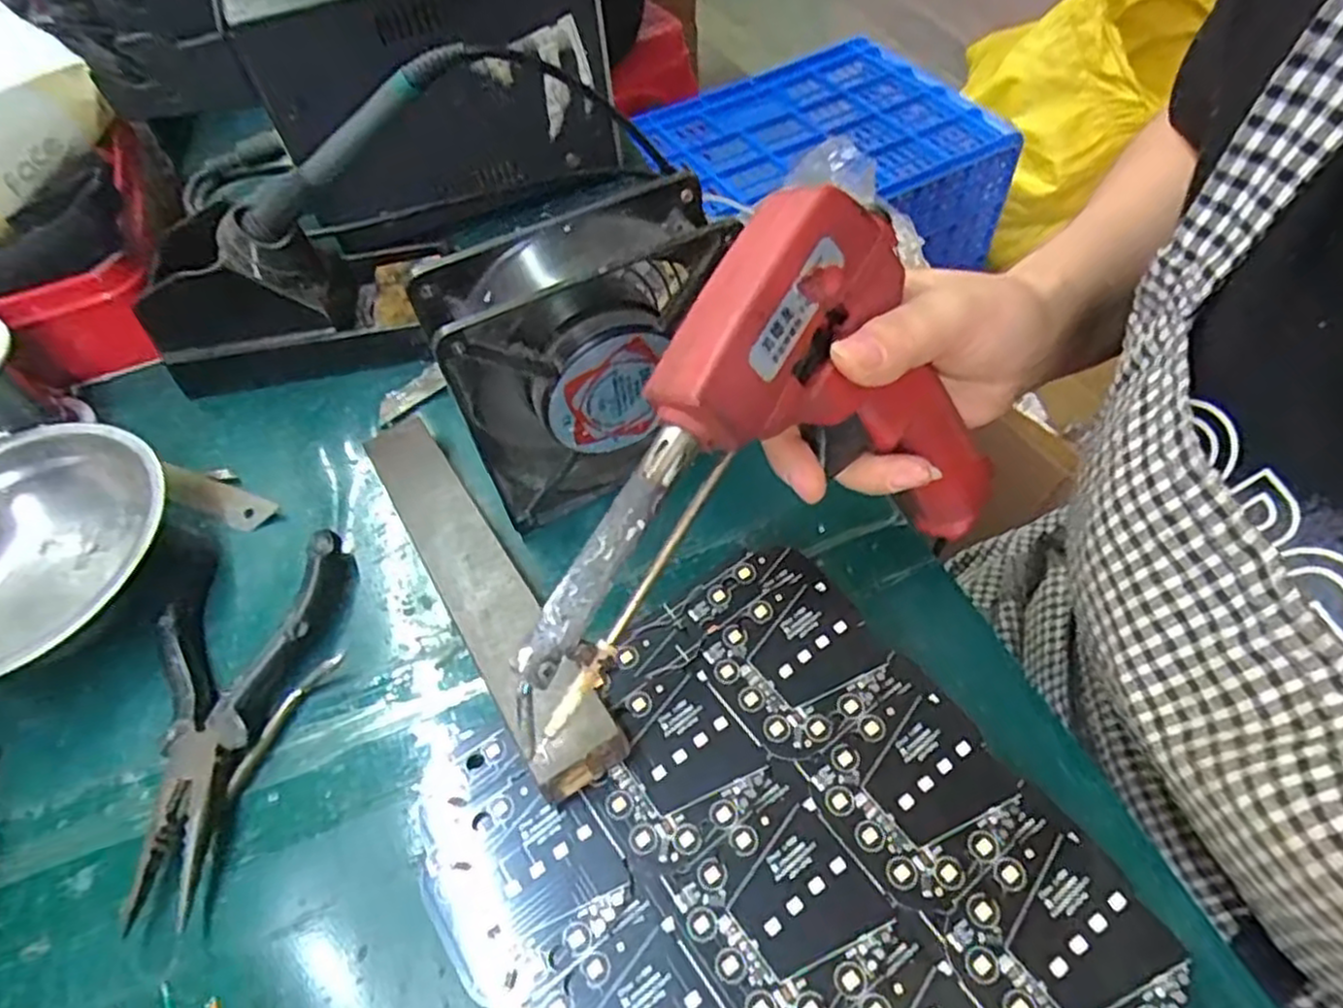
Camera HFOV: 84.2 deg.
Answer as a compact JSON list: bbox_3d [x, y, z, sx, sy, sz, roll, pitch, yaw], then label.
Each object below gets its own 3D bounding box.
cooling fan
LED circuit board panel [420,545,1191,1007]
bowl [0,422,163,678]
[{"bbox_3d":[-0.029,-0.056,0.310,0.119,0.120,0.038,-24,56,-13],"label":"cooling fan"},{"bbox_3d":[0.027,0.112,0.218,0.162,0.009,0.182,-30,56,-17],"label":"LED circuit board panel"},{"bbox_3d":[-0.275,0.027,0.320,0.123,0.043,0.123,-2,54,3],"label":"bowl"}]

